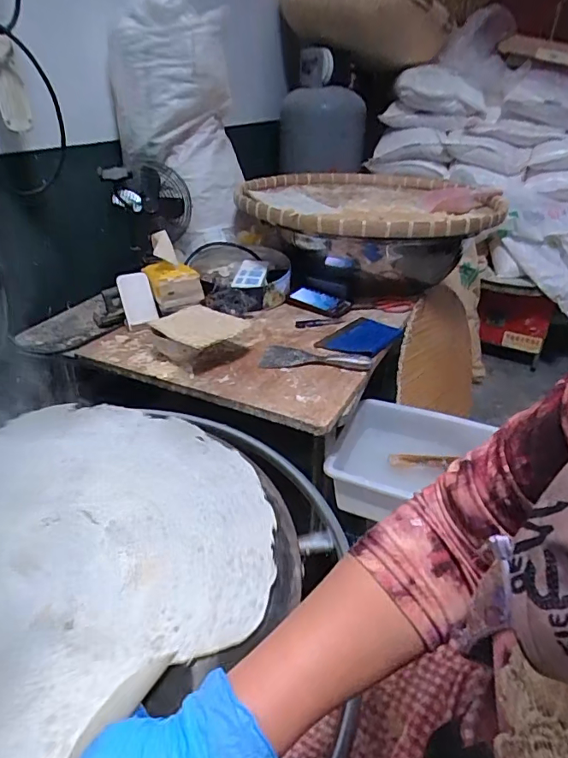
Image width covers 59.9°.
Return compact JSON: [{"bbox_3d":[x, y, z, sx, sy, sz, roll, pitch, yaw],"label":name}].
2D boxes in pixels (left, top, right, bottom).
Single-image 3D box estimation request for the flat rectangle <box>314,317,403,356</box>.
[{"bbox_3d":[0.166,-0.089,1.060,0.186,0.011,0.129,-28,35,-35],"label":"flat rectangle"}]

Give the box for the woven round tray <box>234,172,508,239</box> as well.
[{"bbox_3d":[0.218,-0.495,1.382,0.657,0.077,0.767,-4,31,-8],"label":"woven round tray"}]

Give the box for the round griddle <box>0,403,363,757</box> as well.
[{"bbox_3d":[-0.271,0.242,0.499,0.639,0.071,0.610,1,31,0],"label":"round griddle"}]

